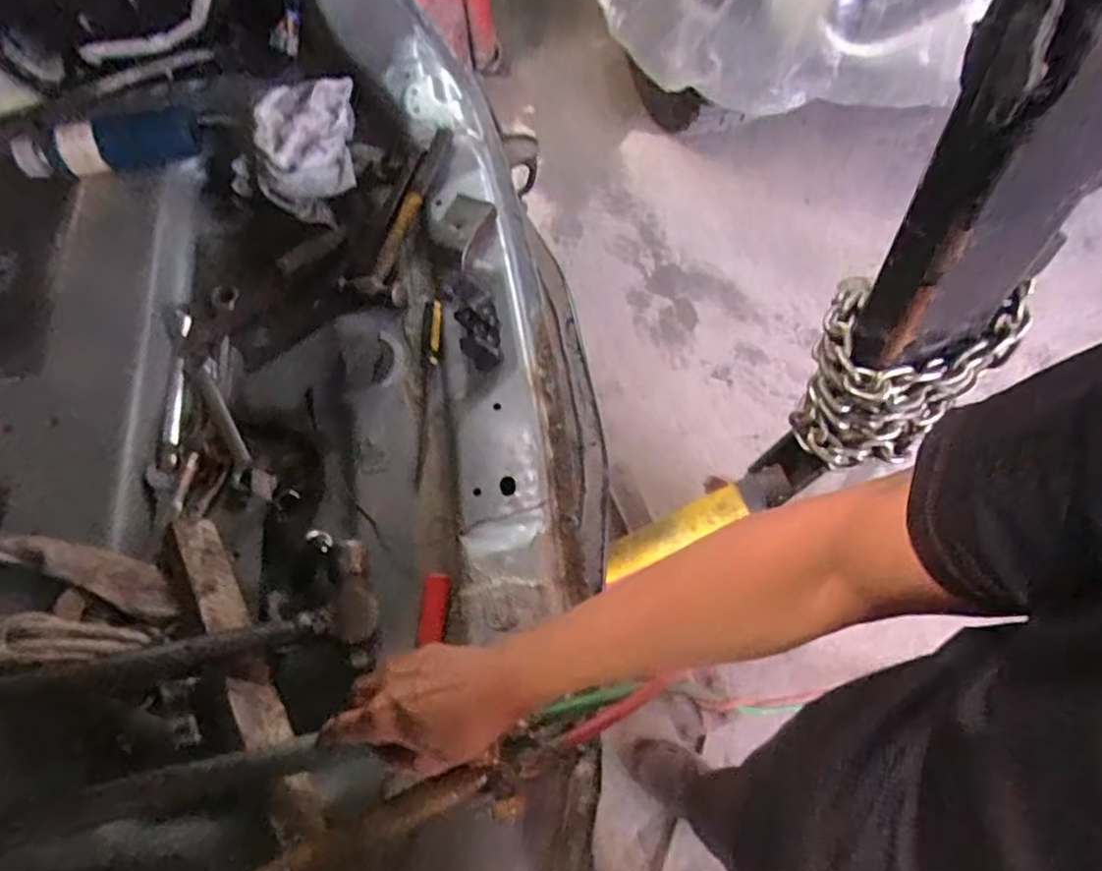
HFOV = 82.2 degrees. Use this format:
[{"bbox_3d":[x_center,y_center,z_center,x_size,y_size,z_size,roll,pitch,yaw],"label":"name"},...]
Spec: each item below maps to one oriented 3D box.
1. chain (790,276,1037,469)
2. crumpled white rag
[{"bbox_3d":[0.389,-0.063,0.744,0.181,0.210,0.158,31,68,15],"label":"chain"},{"bbox_3d":[-0.337,-0.397,0.875,0.132,0.102,0.177,-6,64,-2],"label":"crumpled white rag"}]

